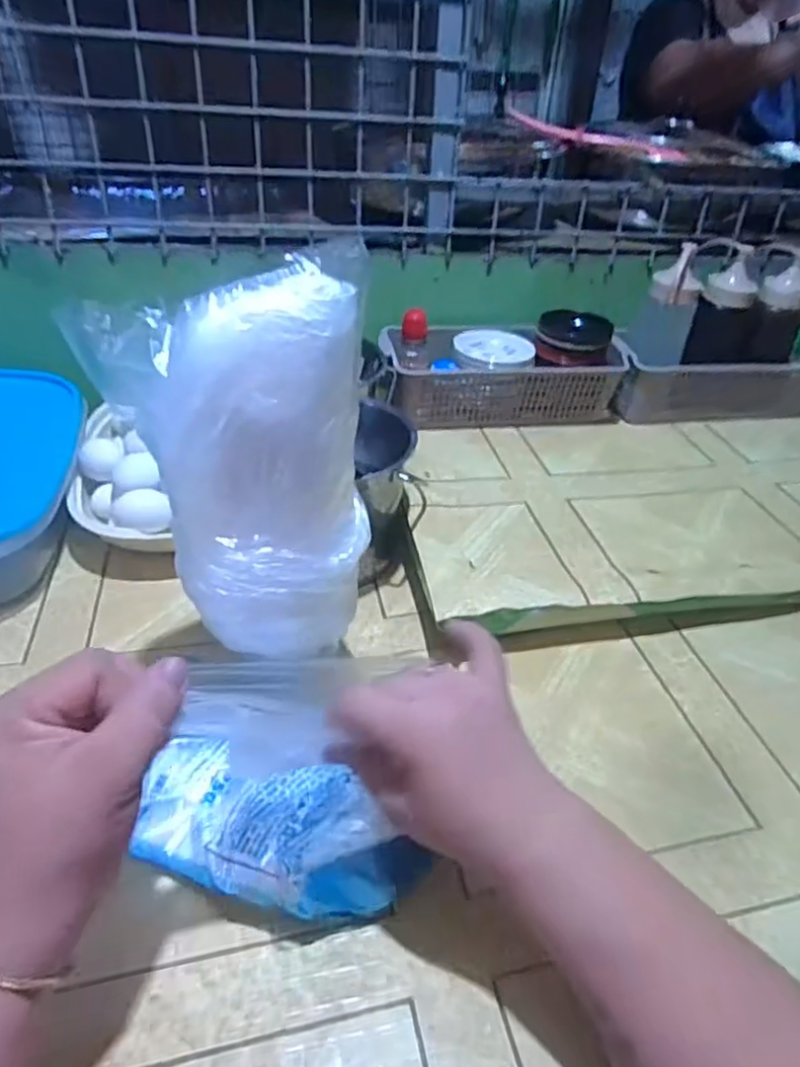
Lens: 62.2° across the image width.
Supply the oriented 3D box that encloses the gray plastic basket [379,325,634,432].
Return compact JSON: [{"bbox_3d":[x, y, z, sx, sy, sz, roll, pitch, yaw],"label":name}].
[{"bbox_3d":[0.121,-0.192,0.822,0.293,0.095,0.110,-6,37,-15],"label":"gray plastic basket"}]

